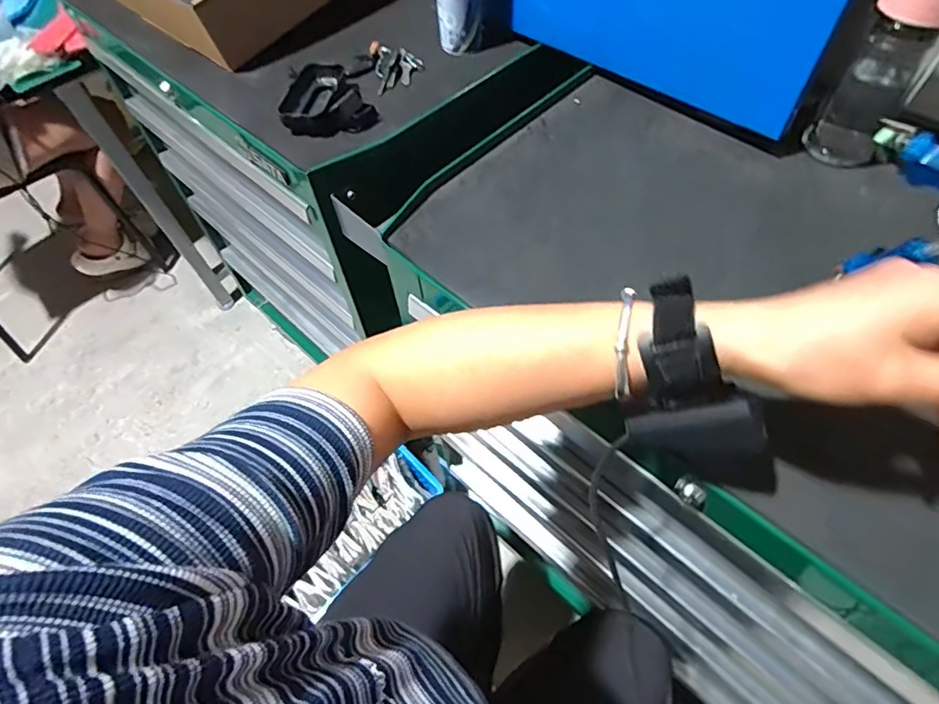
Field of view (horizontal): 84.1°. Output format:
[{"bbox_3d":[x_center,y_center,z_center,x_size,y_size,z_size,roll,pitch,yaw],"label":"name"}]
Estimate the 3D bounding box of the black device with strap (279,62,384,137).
[{"bbox_3d":[-0.162,-0.286,0.584,0.097,0.031,0.125,-17,58,-9],"label":"black device with strap"}]

